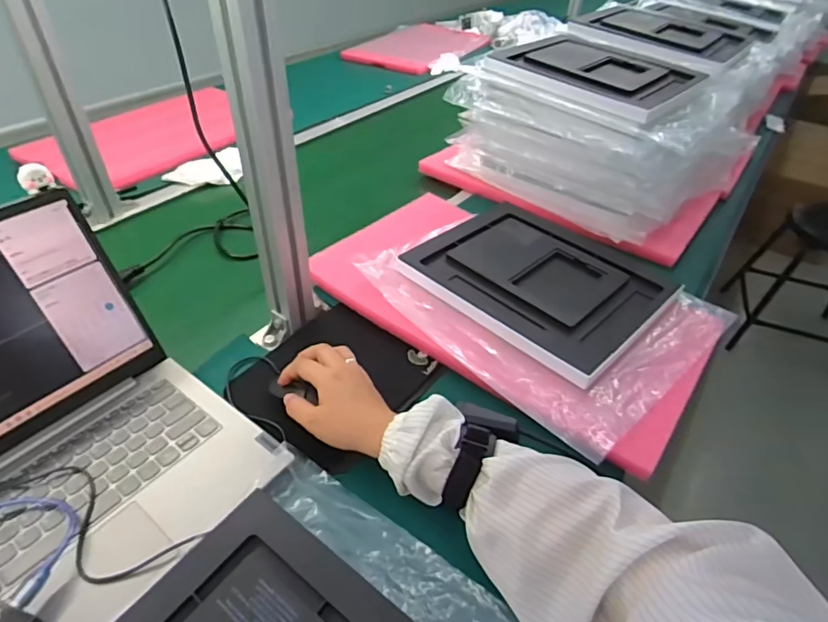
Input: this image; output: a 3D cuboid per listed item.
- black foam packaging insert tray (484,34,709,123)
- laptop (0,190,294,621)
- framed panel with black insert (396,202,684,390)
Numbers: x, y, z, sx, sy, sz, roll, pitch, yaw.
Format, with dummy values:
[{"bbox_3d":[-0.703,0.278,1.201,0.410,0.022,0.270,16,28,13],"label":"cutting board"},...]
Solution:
[{"bbox_3d":[0.302,-0.401,0.843,0.229,0.019,0.300,-29,54,-28],"label":"black foam packaging insert tray"},{"bbox_3d":[-0.324,0.093,0.391,0.301,0.170,0.318,29,50,27],"label":"laptop"},{"bbox_3d":[0.167,-0.052,0.680,0.244,0.031,0.301,-34,49,-32],"label":"framed panel with black insert"}]

